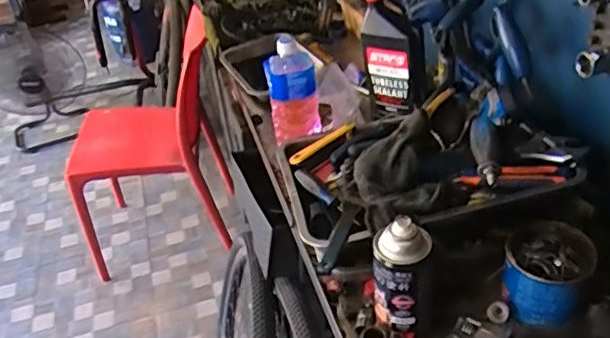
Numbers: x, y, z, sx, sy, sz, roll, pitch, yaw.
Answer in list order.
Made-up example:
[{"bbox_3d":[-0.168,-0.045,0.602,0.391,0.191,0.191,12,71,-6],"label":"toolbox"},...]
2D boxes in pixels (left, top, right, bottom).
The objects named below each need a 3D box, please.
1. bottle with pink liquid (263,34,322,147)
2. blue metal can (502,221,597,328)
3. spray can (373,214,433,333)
[{"bbox_3d":[-0.021,-0.133,1.007,0.083,0.163,0.078,-8,36,-2],"label":"bottle with pink liquid"},{"bbox_3d":[0.295,0.124,0.719,0.098,0.085,0.090,-23,39,-21],"label":"blue metal can"},{"bbox_3d":[0.108,0.116,0.664,0.059,0.140,0.054,4,38,15],"label":"spray can"}]

